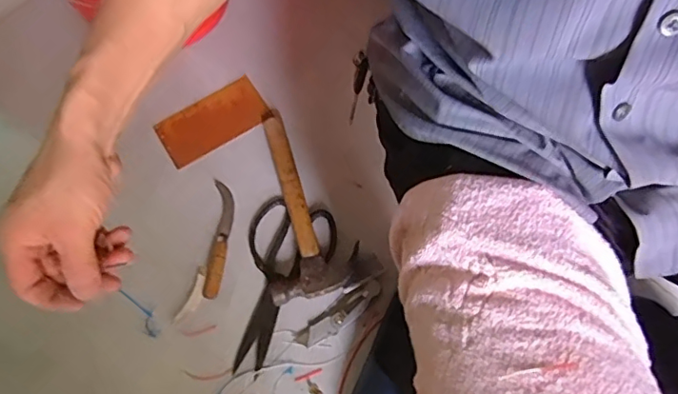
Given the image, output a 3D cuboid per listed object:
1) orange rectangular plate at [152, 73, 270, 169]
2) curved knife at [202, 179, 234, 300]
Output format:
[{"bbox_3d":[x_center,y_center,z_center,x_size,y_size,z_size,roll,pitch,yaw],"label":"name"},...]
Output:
[{"bbox_3d":[-0.211,-0.129,0.891,0.175,0.010,0.097,-32,69,-12],"label":"orange rectangular plate"},{"bbox_3d":[-0.182,0.061,0.807,0.033,0.013,0.181,2,66,3],"label":"curved knife"}]

